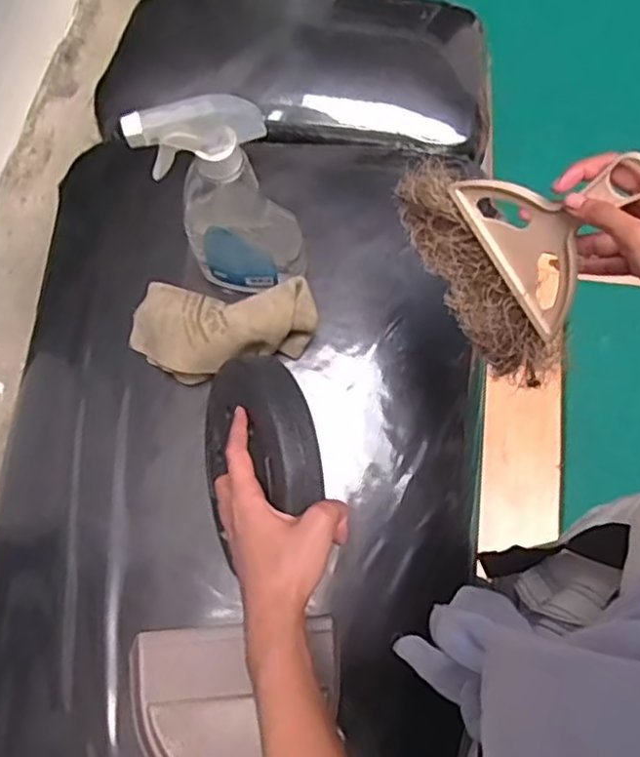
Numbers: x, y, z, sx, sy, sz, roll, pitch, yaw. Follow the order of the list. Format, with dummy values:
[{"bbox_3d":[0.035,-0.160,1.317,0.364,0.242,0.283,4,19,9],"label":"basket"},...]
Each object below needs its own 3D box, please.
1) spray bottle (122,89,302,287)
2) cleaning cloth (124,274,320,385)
[{"bbox_3d":[-0.069,-0.138,0.520,0.100,0.202,0.051,-7,70,1],"label":"spray bottle"},{"bbox_3d":[-0.090,-0.045,0.594,0.177,0.064,0.093,-3,71,15],"label":"cleaning cloth"}]

